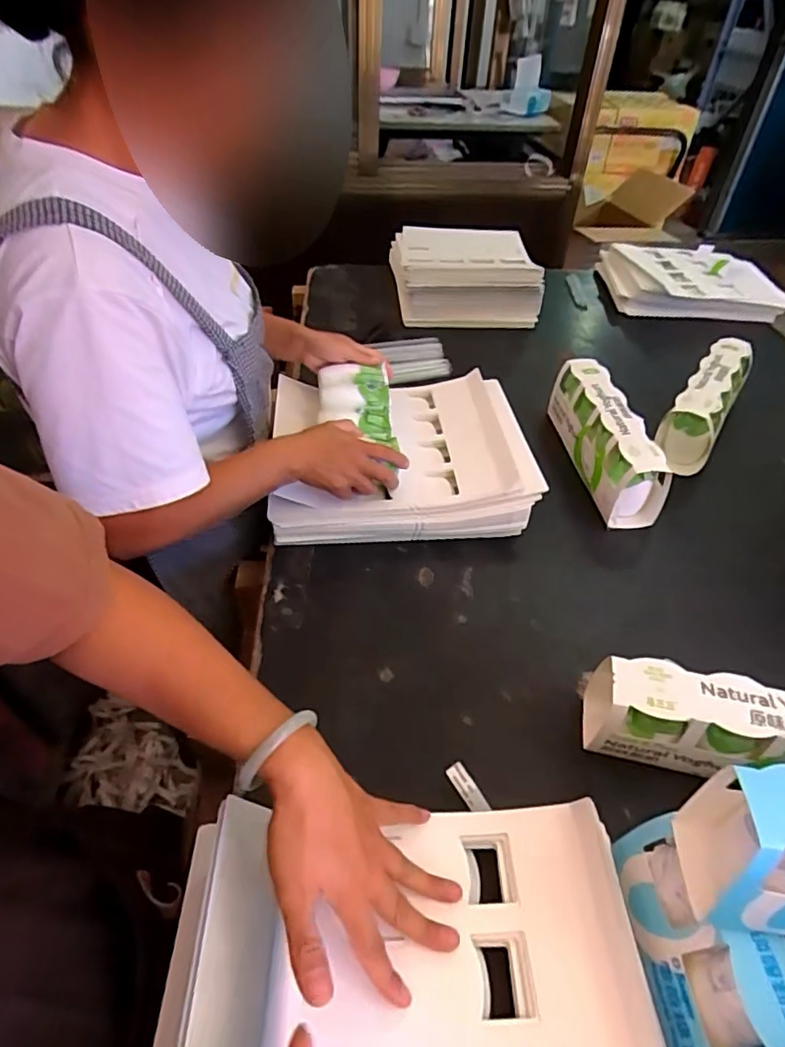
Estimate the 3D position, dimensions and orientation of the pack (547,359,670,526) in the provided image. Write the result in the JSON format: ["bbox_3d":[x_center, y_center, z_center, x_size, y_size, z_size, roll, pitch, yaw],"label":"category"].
[{"bbox_3d":[0.303,-0.123,0.819,0.078,0.111,0.264,-5,46,-8],"label":"pack"}]

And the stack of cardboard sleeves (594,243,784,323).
[{"bbox_3d":[0.658,-0.546,1.276,0.363,0.082,0.270,6,45,4],"label":"stack of cardboard sleeves"}]

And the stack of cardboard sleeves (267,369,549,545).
[{"bbox_3d":[0.005,-0.095,0.799,0.330,0.090,0.296,-4,46,-6],"label":"stack of cardboard sleeves"}]

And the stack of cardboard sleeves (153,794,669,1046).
[{"bbox_3d":[0.009,0.334,0.367,0.325,0.041,0.278,1,45,-2],"label":"stack of cardboard sleeves"}]

